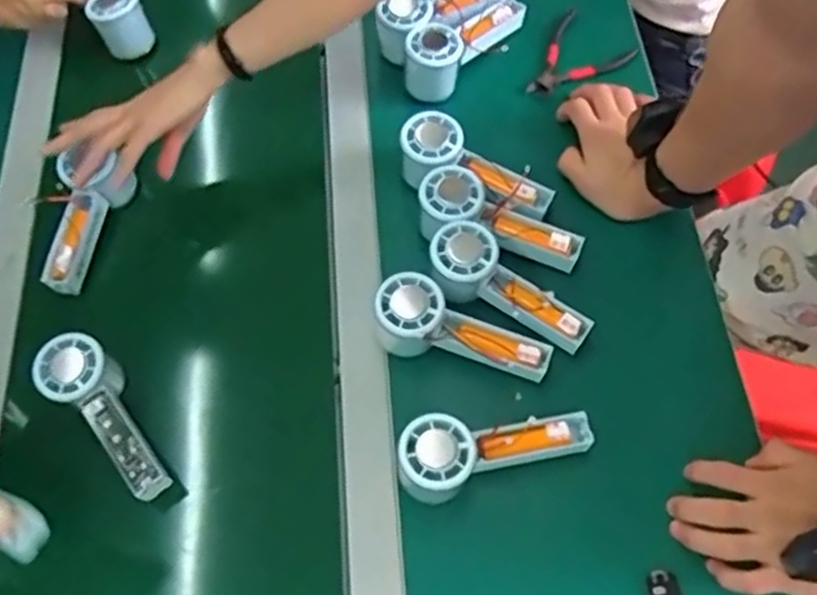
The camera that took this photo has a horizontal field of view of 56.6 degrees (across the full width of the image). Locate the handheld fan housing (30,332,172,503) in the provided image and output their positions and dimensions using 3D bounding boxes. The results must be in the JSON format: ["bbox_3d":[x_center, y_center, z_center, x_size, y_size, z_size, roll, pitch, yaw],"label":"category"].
[{"bbox_3d":[-0.250,0.099,0.636,0.056,0.042,0.155,-37,80,-15],"label":"handheld fan housing"}]

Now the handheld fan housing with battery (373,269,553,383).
[{"bbox_3d":[0.046,0.031,0.641,0.149,0.064,0.057,18,65,13],"label":"handheld fan housing with battery"}]

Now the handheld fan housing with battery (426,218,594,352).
[{"bbox_3d":[0.082,-0.002,0.653,0.147,0.058,0.065,40,71,21],"label":"handheld fan housing with battery"}]

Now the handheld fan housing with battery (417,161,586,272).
[{"bbox_3d":[0.079,-0.063,0.686,0.147,0.060,0.060,25,67,16],"label":"handheld fan housing with battery"}]

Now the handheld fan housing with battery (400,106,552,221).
[{"bbox_3d":[0.061,-0.113,0.714,0.149,0.063,0.066,29,68,17],"label":"handheld fan housing with battery"}]

